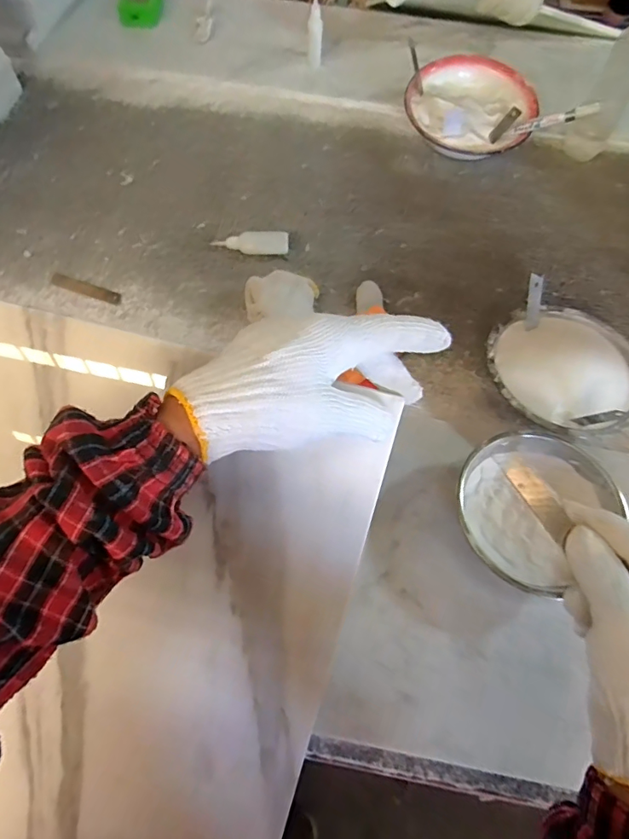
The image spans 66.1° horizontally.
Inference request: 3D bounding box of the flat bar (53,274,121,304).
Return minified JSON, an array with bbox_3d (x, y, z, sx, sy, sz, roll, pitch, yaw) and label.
[{"bbox_3d":[-0.286,-0.164,0.605,0.099,0.004,0.019,20,63,9],"label":"flat bar"}]

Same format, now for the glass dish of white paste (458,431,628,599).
[{"bbox_3d":[0.199,0.073,0.440,0.155,0.038,0.125,-42,72,-13],"label":"glass dish of white paste"}]

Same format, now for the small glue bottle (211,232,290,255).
[{"bbox_3d":[-0.083,-0.231,0.635,0.098,0.020,0.024,-2,62,-3],"label":"small glue bottle"}]

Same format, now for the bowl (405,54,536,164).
[{"bbox_3d":[0.239,-0.475,0.747,0.187,0.072,0.177,1,62,-1],"label":"bowl"}]

